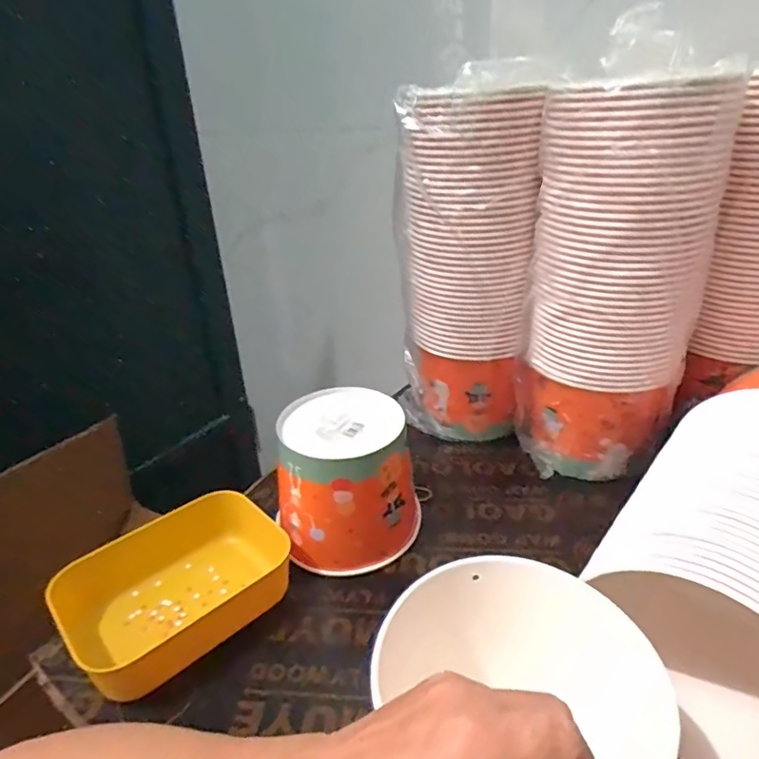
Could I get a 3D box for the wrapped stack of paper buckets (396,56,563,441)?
[{"bbox_3d":[0.099,-0.116,0.668,0.130,0.435,0.142,-10,27,-12],"label":"wrapped stack of paper buckets"}]

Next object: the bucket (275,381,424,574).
[{"bbox_3d":[-0.032,0.106,0.569,0.134,0.146,0.126,-3,26,2],"label":"bucket"}]

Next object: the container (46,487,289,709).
[{"bbox_3d":[-0.184,0.193,0.505,0.193,0.059,0.142,-23,32,-34],"label":"container"}]

